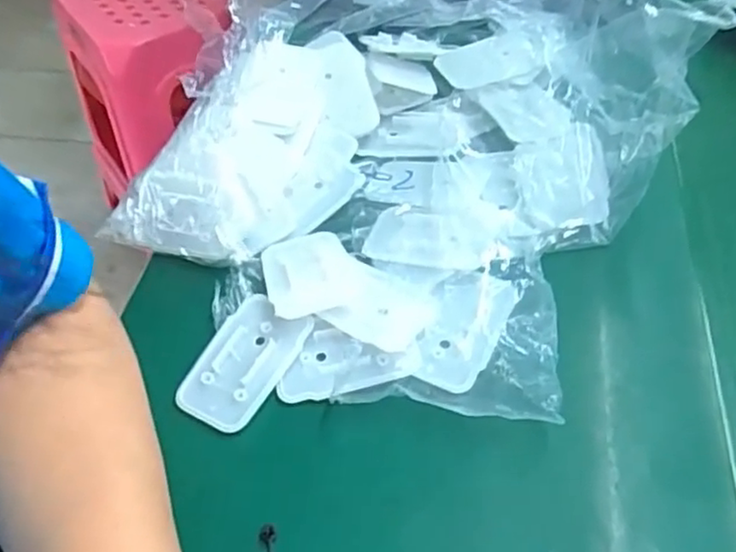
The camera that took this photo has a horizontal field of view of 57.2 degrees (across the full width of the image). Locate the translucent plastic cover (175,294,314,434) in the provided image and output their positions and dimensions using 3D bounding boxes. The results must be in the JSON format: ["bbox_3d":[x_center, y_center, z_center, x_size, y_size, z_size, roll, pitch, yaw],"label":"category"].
[{"bbox_3d":[-0.060,0.040,0.326,0.042,0.014,0.066,23,54,20],"label":"translucent plastic cover"}]

